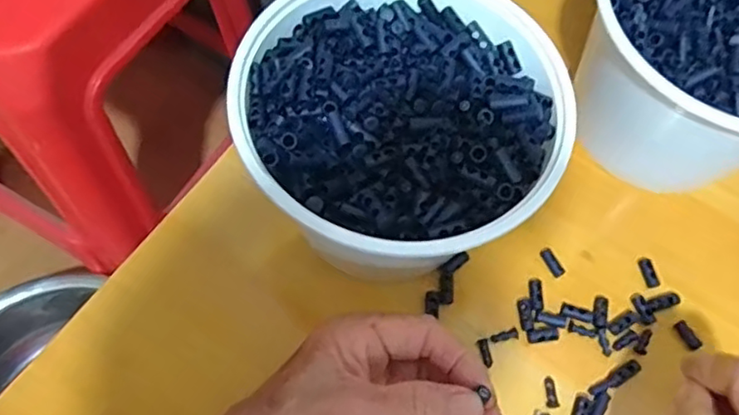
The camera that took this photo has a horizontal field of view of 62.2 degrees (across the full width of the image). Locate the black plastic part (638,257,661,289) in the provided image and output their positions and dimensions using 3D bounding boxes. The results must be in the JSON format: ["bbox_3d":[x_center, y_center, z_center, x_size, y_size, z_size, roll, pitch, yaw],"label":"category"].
[{"bbox_3d":[0.178,0.041,0.388,0.008,0.005,0.020,-13,68,-9],"label":"black plastic part"}]

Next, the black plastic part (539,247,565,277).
[{"bbox_3d":[0.115,0.034,0.386,0.008,0.004,0.019,-26,70,-14],"label":"black plastic part"}]

